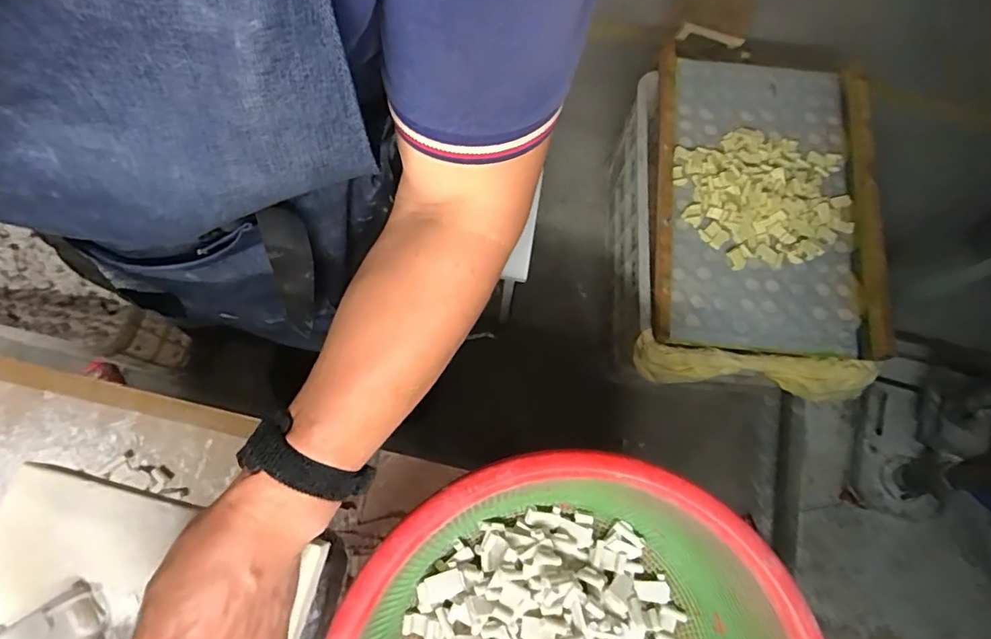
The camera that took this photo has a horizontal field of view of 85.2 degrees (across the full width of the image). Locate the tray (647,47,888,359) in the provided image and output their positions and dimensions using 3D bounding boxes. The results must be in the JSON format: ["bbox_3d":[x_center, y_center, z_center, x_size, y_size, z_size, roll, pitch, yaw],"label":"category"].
[{"bbox_3d":[0.507,-0.251,1.027,0.405,0.096,0.630,6,74,-1],"label":"tray"}]

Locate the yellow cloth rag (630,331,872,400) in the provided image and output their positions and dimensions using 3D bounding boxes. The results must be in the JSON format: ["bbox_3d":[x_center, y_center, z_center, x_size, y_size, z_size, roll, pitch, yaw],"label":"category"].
[{"bbox_3d":[0.458,0.092,0.985,0.416,0.114,0.074,10,74,1],"label":"yellow cloth rag"}]

